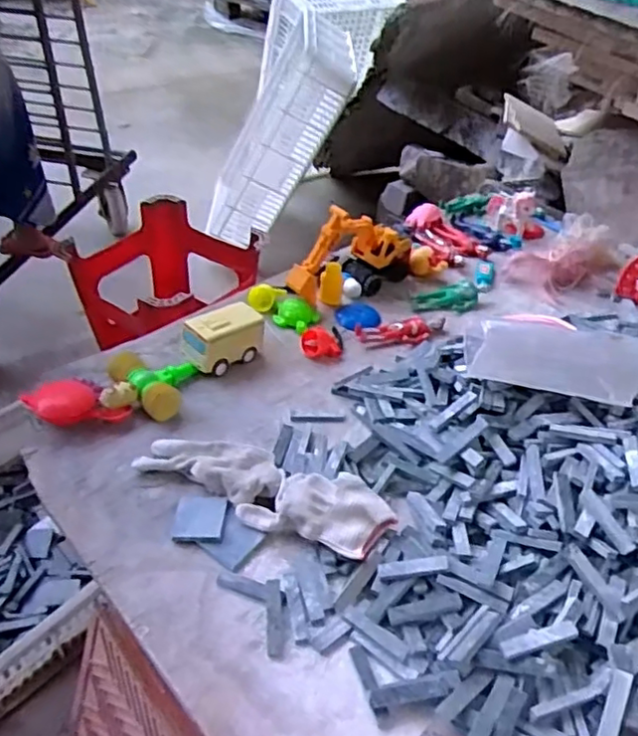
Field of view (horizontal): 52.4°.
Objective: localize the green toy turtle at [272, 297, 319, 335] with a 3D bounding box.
[{"bbox_3d":[-0.033,-0.074,0.911,0.061,0.020,0.053,10,42,6],"label":"green toy turtle"}]

